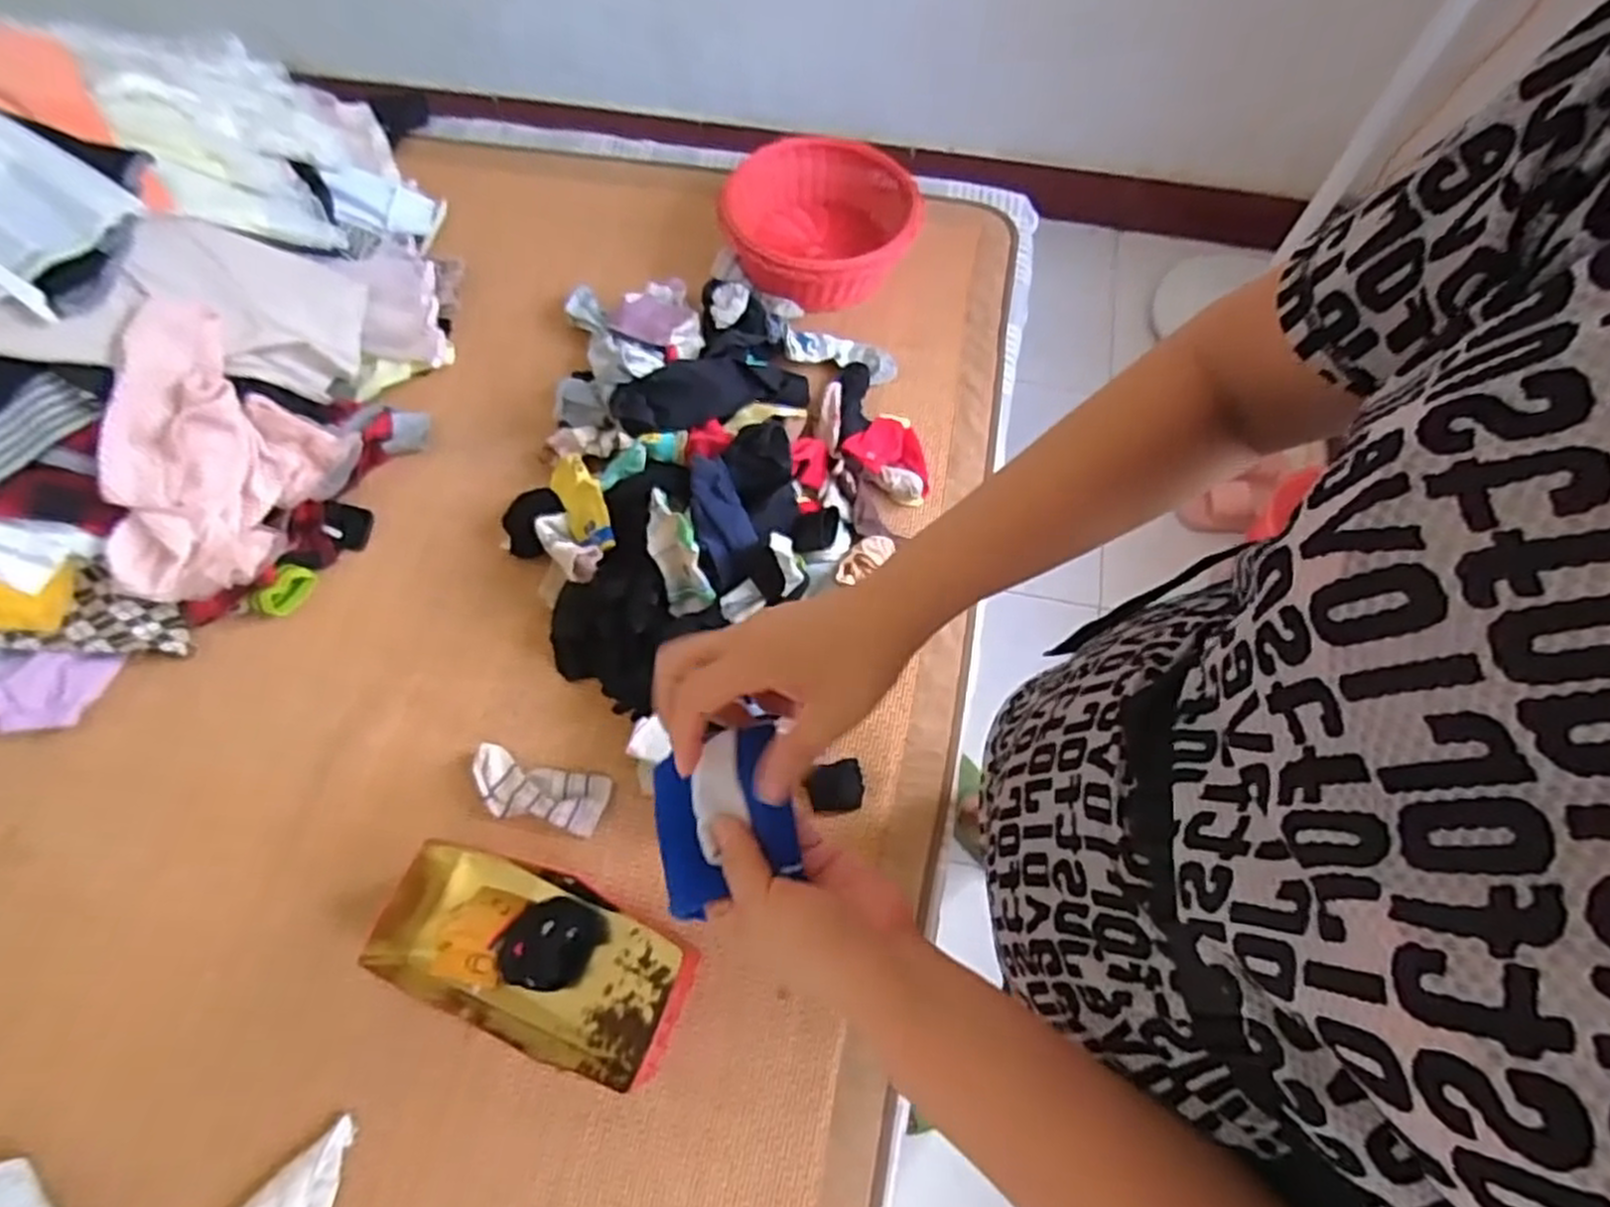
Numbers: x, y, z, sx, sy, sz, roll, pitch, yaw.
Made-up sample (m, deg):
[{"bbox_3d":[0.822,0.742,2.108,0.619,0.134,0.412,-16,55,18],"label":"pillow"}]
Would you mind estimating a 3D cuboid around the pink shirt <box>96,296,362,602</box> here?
[{"bbox_3d":[-0.708,-0.164,0.909,0.189,0.161,0.303,23,68,10],"label":"pink shirt"}]

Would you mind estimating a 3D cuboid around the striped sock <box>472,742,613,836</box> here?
[{"bbox_3d":[-0.292,0.204,0.851,0.149,0.018,0.065,13,67,6],"label":"striped sock"}]

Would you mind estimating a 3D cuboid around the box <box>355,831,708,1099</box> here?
[{"bbox_3d":[-0.267,0.348,0.764,0.313,0.067,0.159,21,68,9],"label":"box"}]

